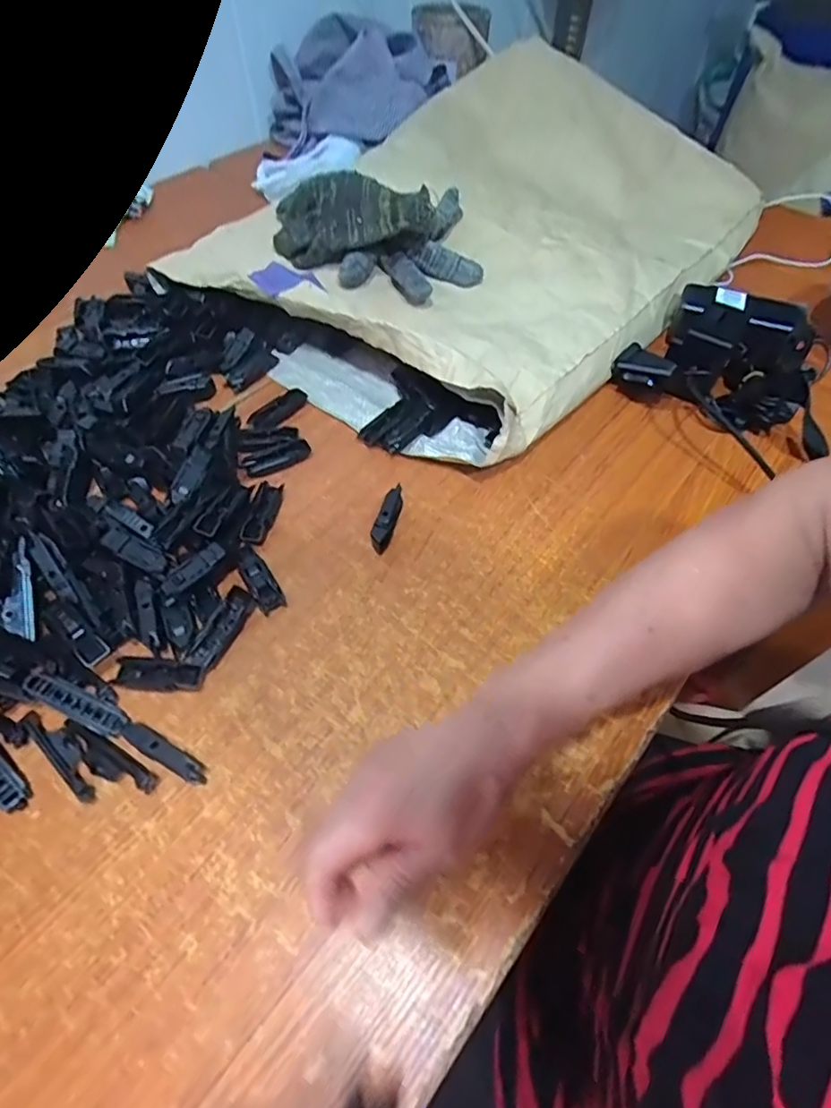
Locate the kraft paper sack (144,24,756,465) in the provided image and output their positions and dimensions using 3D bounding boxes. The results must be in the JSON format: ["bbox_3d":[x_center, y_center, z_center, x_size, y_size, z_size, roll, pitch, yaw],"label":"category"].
[{"bbox_3d":[0.112,-0.416,0.693,0.458,0.120,0.686,37,63,21],"label":"kraft paper sack"}]

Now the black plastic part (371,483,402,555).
[{"bbox_3d":[-0.024,-0.032,0.495,0.016,0.020,0.066,14,57,8],"label":"black plastic part"}]

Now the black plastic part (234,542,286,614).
[{"bbox_3d":[-0.134,0.019,0.466,0.021,0.012,0.069,-29,61,-18],"label":"black plastic part"}]

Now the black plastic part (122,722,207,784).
[{"bbox_3d":[-0.173,0.137,0.381,0.065,0.020,0.015,26,60,16],"label":"black plastic part"}]

